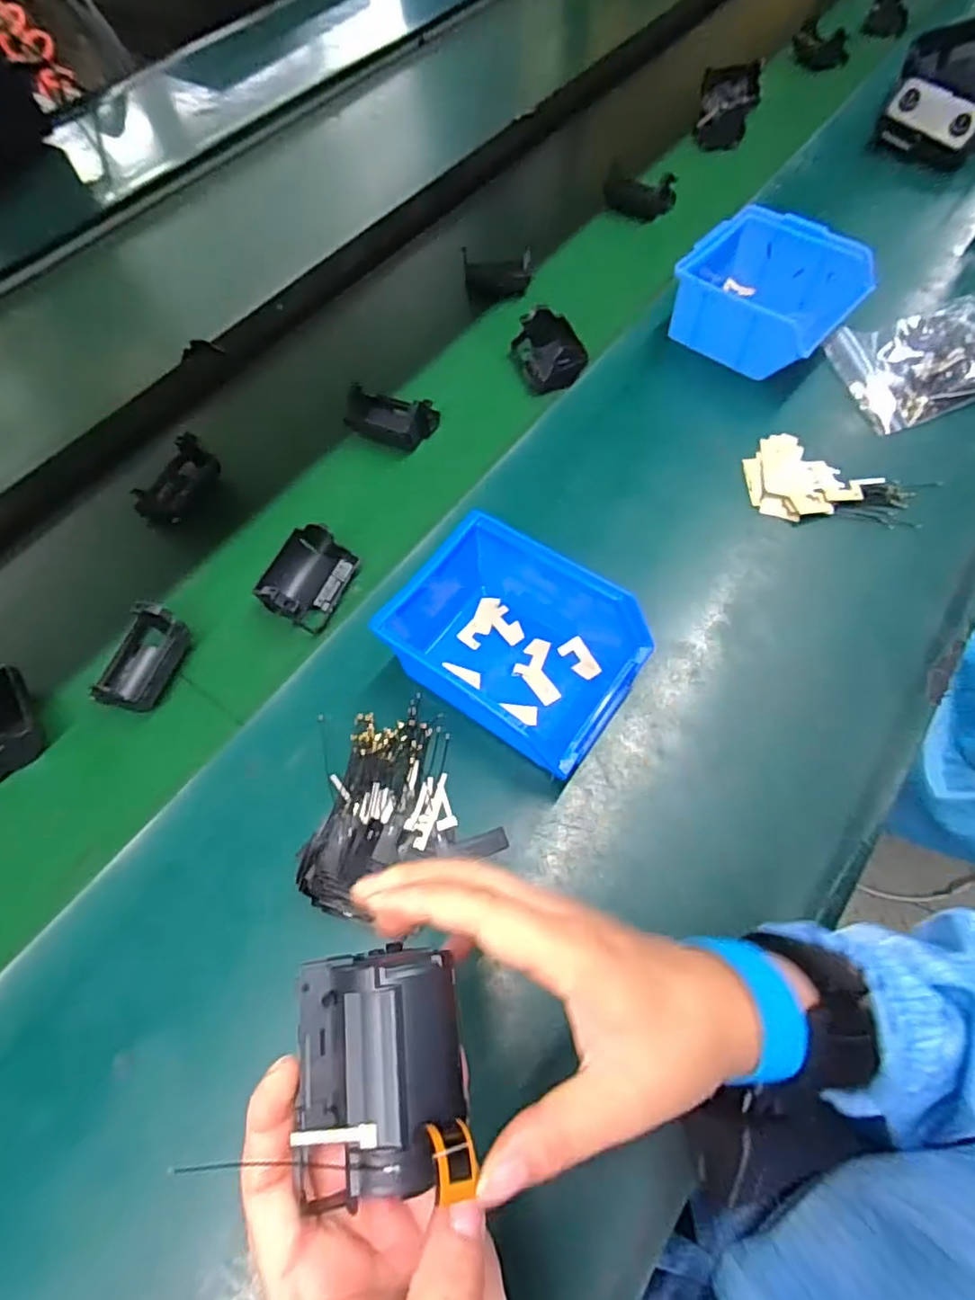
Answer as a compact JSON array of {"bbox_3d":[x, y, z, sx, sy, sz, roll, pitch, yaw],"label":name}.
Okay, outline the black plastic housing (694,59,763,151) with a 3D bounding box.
[{"bbox_3d":[0.297,-0.673,0.755,0.072,0.032,0.142,12,61,10],"label":"black plastic housing"}]

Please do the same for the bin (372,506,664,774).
[{"bbox_3d":[0.020,-0.007,0.391,0.145,0.072,0.110,30,65,19],"label":"bin"}]

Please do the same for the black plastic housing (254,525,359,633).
[{"bbox_3d":[-0.140,-0.055,0.464,0.055,0.036,0.077,16,61,12],"label":"black plastic housing"}]

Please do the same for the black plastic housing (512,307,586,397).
[{"bbox_3d":[0.056,-0.284,0.568,0.054,0.033,0.083,-17,60,-7],"label":"black plastic housing"}]

